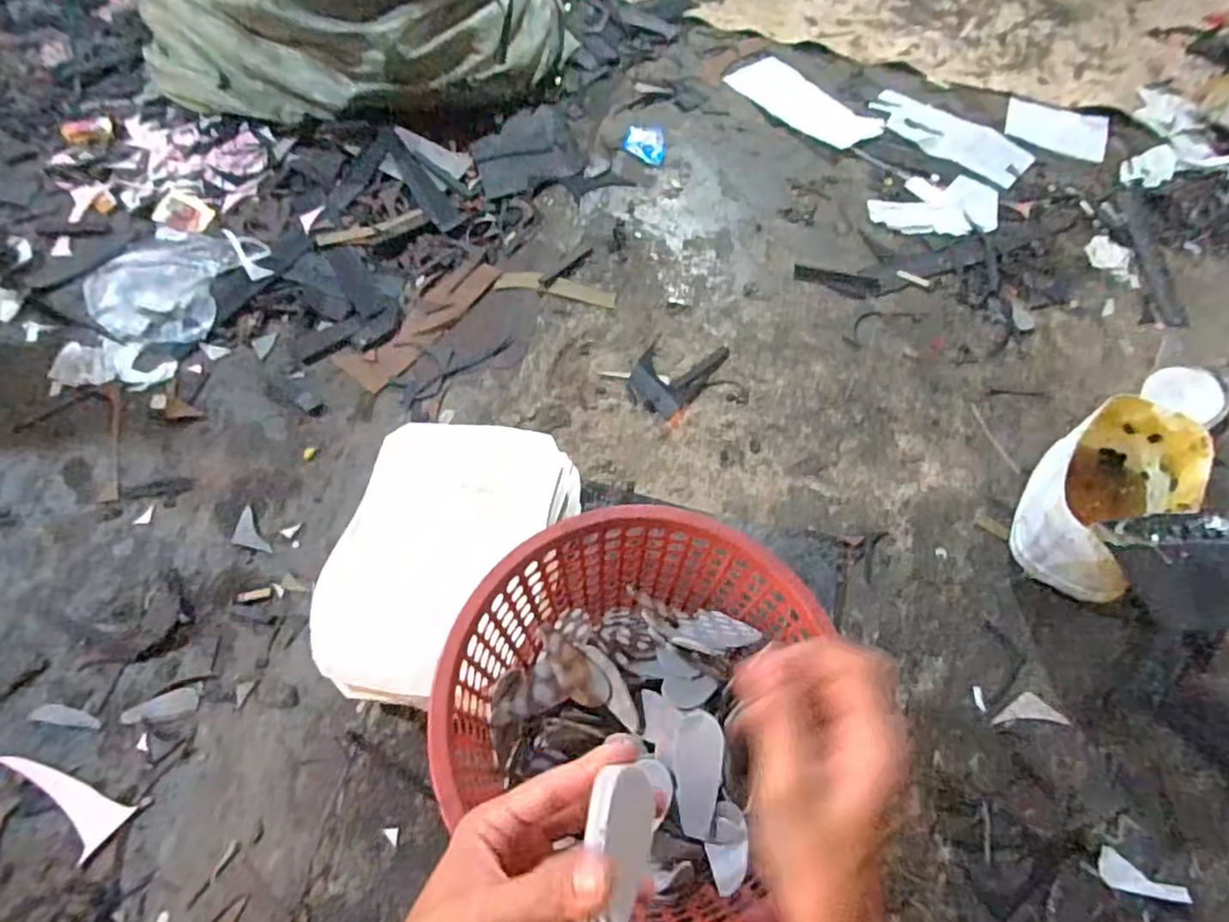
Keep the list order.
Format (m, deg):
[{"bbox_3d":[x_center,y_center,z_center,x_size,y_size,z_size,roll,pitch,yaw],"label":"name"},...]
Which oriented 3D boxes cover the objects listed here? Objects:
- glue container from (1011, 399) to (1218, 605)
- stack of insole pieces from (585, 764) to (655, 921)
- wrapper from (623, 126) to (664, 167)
[{"bbox_3d":[0.521,0.039,0.690,0.117,0.131,0.206,40,69,18],"label":"glue container"},{"bbox_3d":[0.000,0.174,0.280,0.018,0.031,0.070,-25,39,34],"label":"stack of insole pieces"},{"bbox_3d":[0.050,-0.530,1.066,0.066,0.007,0.084,4,62,2],"label":"wrapper"}]

